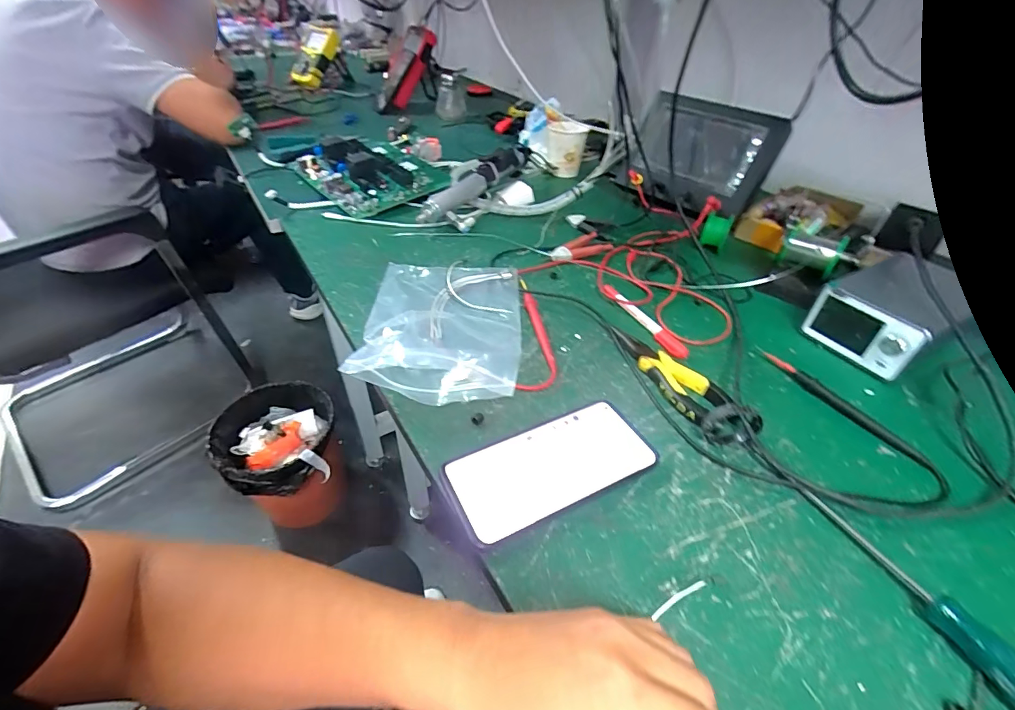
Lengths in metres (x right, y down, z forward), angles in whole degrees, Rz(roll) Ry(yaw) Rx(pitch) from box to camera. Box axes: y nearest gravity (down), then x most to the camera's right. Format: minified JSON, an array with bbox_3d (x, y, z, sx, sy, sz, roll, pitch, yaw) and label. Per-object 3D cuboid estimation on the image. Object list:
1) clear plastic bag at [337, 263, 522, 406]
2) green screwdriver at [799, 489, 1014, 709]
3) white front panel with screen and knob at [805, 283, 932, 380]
[{"bbox_3d":[-0.065,-0.039,0.459,0.154,0.048,0.220,1,42,-2],"label":"clear plastic bag"},{"bbox_3d":[0.264,0.153,0.277,0.026,0.023,0.167,-15,45,-18],"label":"green screwdriver"},{"bbox_3d":[0.354,-0.022,0.449,0.017,0.061,0.095,-18,46,-21],"label":"white front panel with screen and knob"}]

